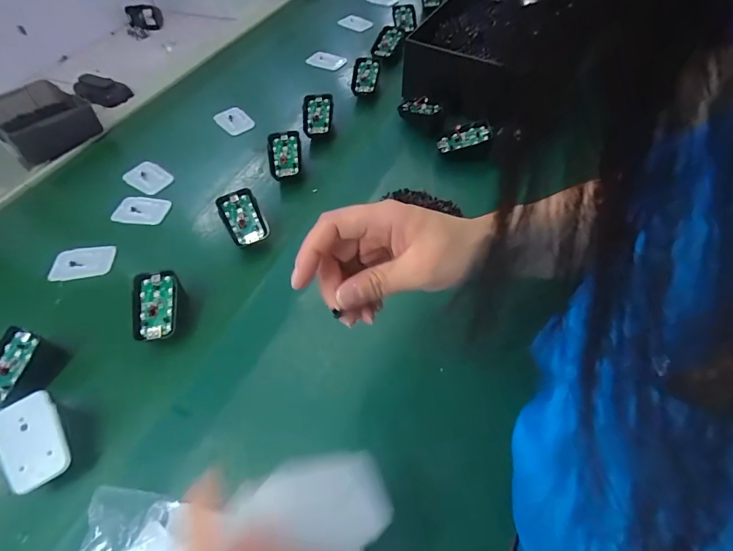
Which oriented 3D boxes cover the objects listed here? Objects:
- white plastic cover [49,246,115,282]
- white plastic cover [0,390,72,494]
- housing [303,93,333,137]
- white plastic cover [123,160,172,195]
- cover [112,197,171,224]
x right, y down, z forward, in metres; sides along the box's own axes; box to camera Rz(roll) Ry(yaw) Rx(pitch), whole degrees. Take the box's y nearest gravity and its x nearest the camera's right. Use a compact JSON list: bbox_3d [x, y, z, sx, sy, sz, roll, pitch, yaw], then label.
[{"bbox_3d":[-0.335,-0.016,0.449,0.070,0.009,0.043,-9,56,0],"label":"white plastic cover"},{"bbox_3d":[-0.268,0.132,0.305,0.044,0.005,0.068,-29,78,-17],"label":"white plastic cover"},{"bbox_3d":[-0.074,-0.236,0.563,0.044,0.012,0.074,1,73,6],"label":"housing"},{"bbox_3d":[-0.301,-0.137,0.531,0.067,0.006,0.045,31,65,23],"label":"white plastic cover"},{"bbox_3d":[-0.290,-0.086,0.493,0.064,0.004,0.045,8,58,11],"label":"cover"}]

